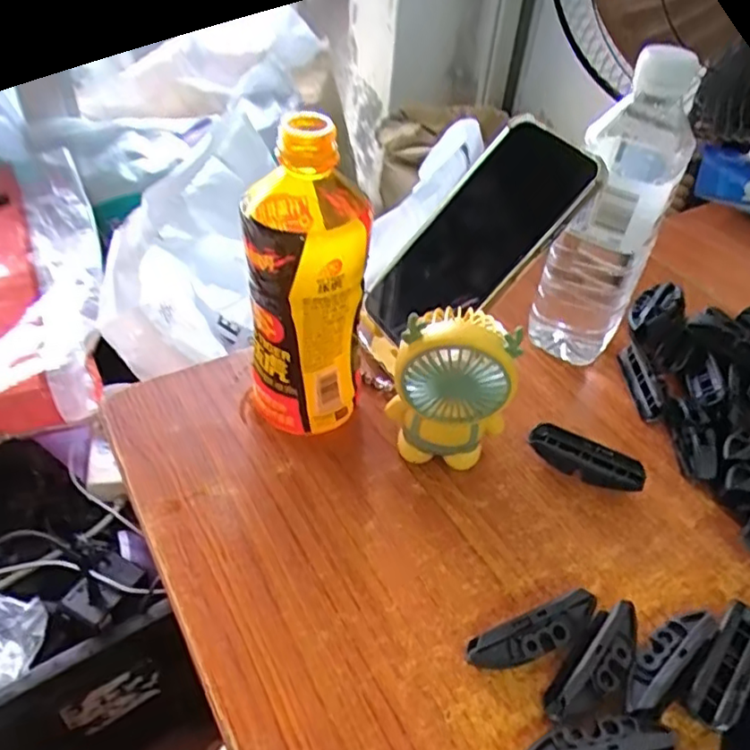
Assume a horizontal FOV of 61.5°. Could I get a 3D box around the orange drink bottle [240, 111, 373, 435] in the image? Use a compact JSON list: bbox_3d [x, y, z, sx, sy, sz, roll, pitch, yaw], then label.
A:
[{"bbox_3d":[-0.042,-0.052,0.377,0.068,0.187,0.076,-3,43,-8],"label":"orange drink bottle"}]

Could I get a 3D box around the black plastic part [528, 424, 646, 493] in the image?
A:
[{"bbox_3d":[0.134,0.054,0.404,0.071,0.017,0.022,22,45,19],"label":"black plastic part"}]

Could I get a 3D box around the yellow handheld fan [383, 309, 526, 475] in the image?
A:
[{"bbox_3d":[0.043,0.011,0.376,0.069,0.109,0.038,4,42,0],"label":"yellow handheld fan"}]

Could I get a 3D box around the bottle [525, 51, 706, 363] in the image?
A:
[{"bbox_3d":[0.156,-0.098,0.428,0.065,0.210,0.073,21,45,18],"label":"bottle"}]

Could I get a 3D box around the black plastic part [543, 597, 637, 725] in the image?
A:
[{"bbox_3d":[0.109,0.139,0.305,0.025,0.026,0.066,31,49,27],"label":"black plastic part"}]

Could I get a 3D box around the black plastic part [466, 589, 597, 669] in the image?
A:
[{"bbox_3d":[0.081,0.129,0.314,0.072,0.024,0.018,-14,45,-19],"label":"black plastic part"}]

